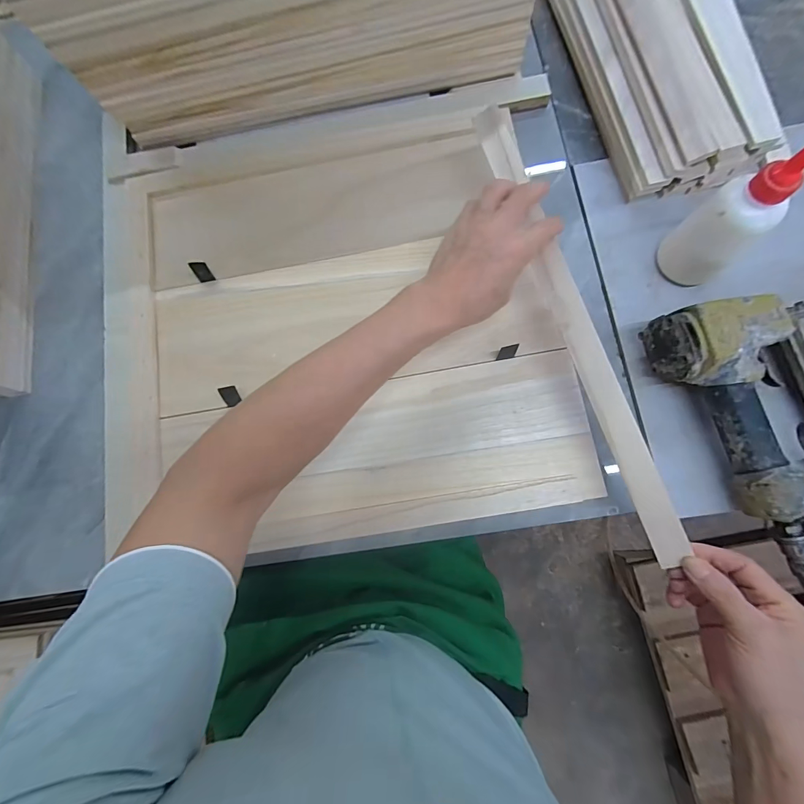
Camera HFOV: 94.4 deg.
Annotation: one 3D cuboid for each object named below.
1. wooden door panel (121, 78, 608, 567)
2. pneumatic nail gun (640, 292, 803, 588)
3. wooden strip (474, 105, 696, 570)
[{"bbox_3d":[-0.079,-0.097,0.419,0.513,0.037,0.494,-4,76,1],"label":"wooden door panel"},{"bbox_3d":[0.343,0.017,0.337,0.144,0.065,0.241,-21,81,1],"label":"pneumatic nail gun"},{"bbox_3d":[0.158,-0.078,0.341,0.027,0.013,0.441,-19,83,1],"label":"wooden strip"}]

